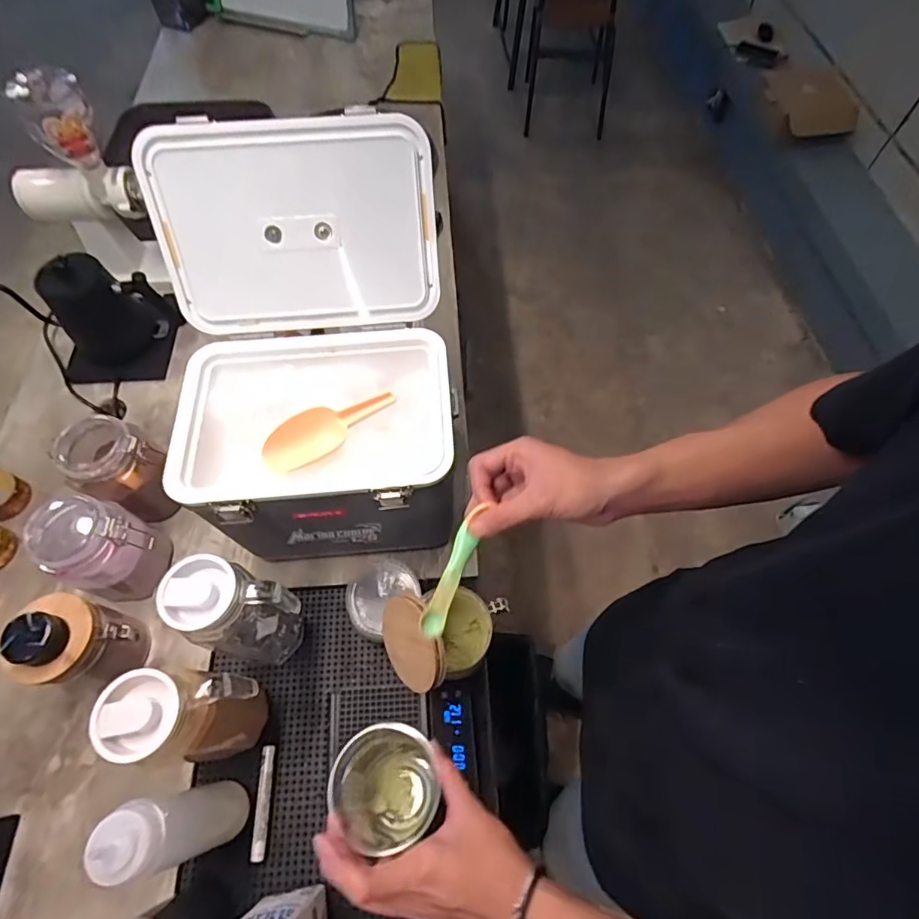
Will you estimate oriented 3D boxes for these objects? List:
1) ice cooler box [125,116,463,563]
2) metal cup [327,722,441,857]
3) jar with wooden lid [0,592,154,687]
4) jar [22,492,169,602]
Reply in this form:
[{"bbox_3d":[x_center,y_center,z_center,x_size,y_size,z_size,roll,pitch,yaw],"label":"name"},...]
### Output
[{"bbox_3d":[-0.178,-0.101,0.649,0.312,0.433,0.338,-4,60,1],"label":"ice cooler box"},{"bbox_3d":[-0.059,0.299,0.463,0.084,0.111,0.090,-1,52,2],"label":"metal cup"},{"bbox_3d":[-0.467,0.227,0.632,0.093,0.166,0.097,-1,60,3],"label":"jar with wooden lid"},{"bbox_3d":[-0.477,0.123,0.703,0.101,0.189,0.105,-1,60,3],"label":"jar"}]

